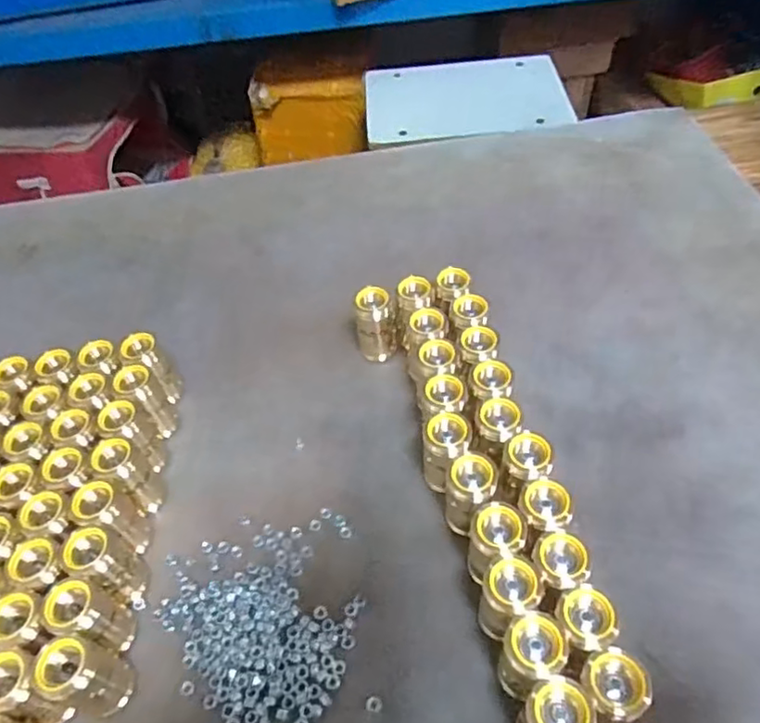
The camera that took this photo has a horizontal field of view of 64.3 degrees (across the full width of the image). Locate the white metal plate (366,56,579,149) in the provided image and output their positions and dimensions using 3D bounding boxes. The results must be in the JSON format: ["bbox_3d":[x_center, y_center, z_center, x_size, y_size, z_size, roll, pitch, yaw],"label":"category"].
[{"bbox_3d":[0.146,-0.466,1.058,0.337,0.015,0.246,-6,56,1],"label":"white metal plate"}]

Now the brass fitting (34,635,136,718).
[{"bbox_3d":[-0.167,0.180,0.345,0.029,0.060,0.032,18,55,19],"label":"brass fitting"}]

